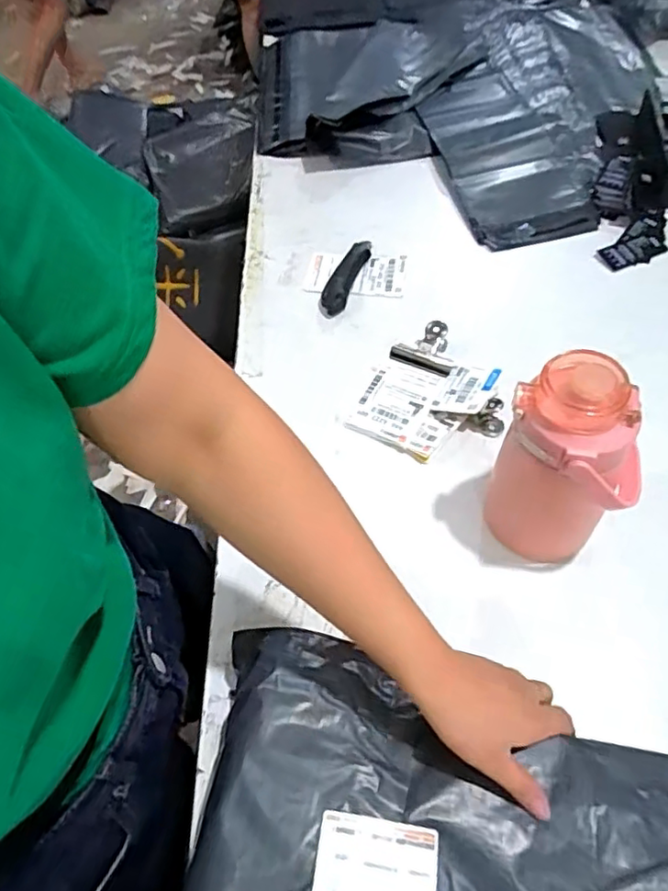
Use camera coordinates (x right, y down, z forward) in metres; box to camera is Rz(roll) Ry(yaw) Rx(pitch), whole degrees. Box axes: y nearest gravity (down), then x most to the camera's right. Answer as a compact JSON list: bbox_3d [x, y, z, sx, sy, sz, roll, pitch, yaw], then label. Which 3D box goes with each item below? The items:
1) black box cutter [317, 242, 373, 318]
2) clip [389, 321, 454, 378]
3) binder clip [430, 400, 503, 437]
[{"bbox_3d":[0.015,-0.223,0.794,0.038,0.024,0.132,16,59,15],"label":"black box cutter"},{"bbox_3d":[0.108,-0.114,0.695,0.072,0.026,0.059,24,61,20],"label":"clip"},{"bbox_3d":[0.143,-0.030,0.644,0.076,0.043,0.020,4,56,8],"label":"binder clip"}]

